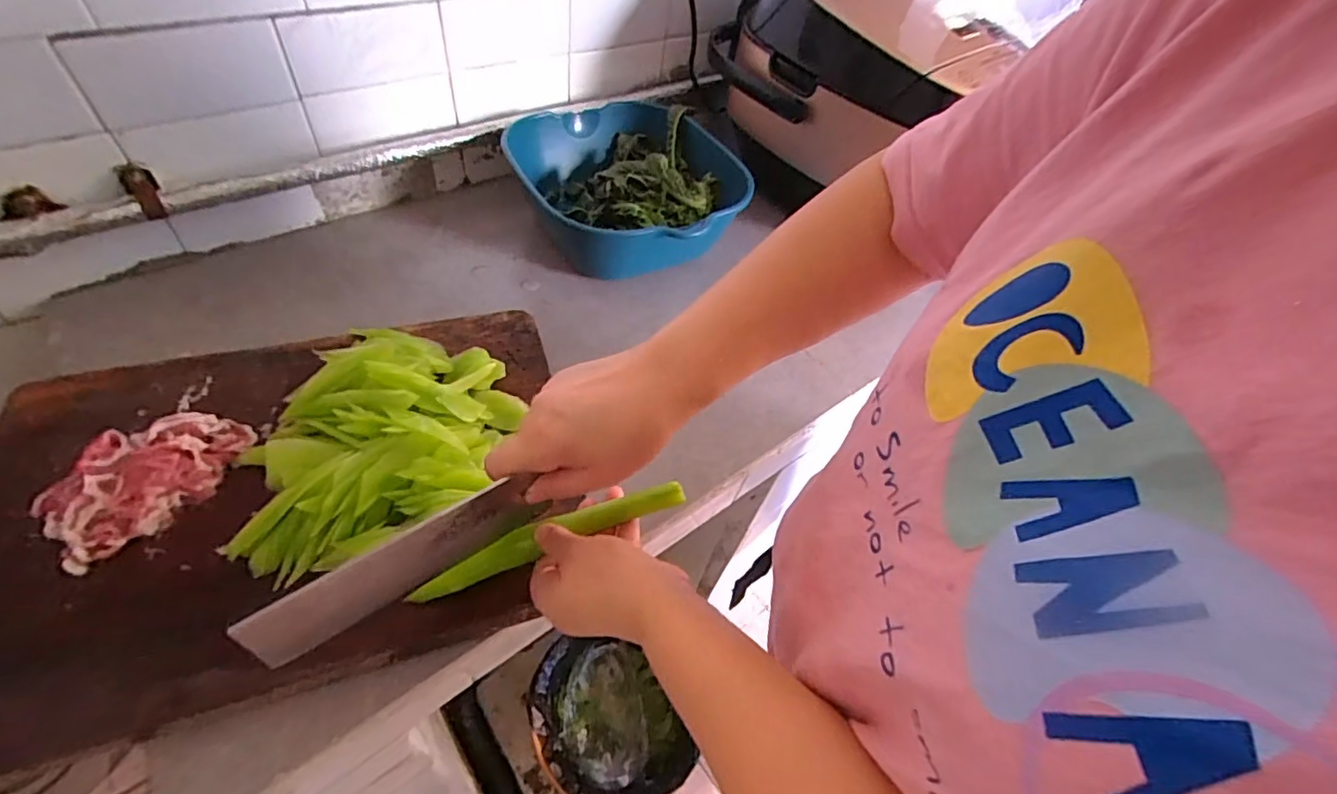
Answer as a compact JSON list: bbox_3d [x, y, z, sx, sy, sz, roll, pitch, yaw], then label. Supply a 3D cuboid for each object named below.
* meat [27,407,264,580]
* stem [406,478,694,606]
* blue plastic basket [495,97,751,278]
[{"bbox_3d":[-0.378,0.054,0.414,0.080,0.032,0.124,31,53,15],"label":"meat"},{"bbox_3d":[-0.080,0.095,0.396,0.189,0.019,0.023,-17,52,-11],"label":"stem"},{"bbox_3d":[-0.046,-0.239,0.689,0.241,0.104,0.265,-19,57,-24],"label":"blue plastic basket"}]

